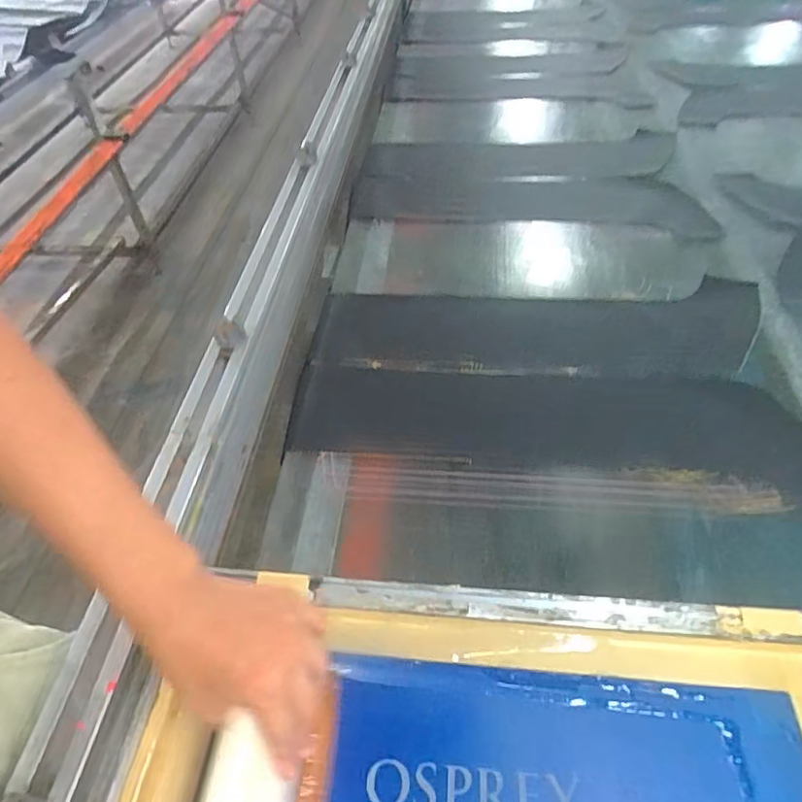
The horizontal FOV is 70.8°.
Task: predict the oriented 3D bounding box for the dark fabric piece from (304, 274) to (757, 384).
[{"bbox_3d":[0.171,-0.098,0.725,0.555,0.024,0.175,2,50,6],"label":"dark fabric piece"}]

